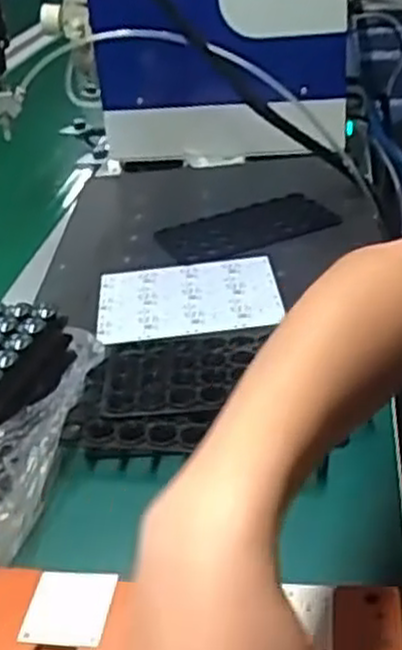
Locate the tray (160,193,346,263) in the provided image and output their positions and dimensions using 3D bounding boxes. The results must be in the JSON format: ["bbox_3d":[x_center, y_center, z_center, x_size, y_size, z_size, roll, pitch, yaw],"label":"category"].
[{"bbox_3d":[0.051,-0.114,0.918,0.190,0.014,0.095,-13,30,-13],"label":"tray"}]

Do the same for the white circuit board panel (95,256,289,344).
[{"bbox_3d":[-0.014,-0.029,0.797,0.177,0.011,0.140,-6,32,3],"label":"white circuit board panel"}]

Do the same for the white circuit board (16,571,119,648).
[{"bbox_3d":[-0.071,0.154,0.440,0.046,0.006,0.045,-1,30,10],"label":"white circuit board"}]

